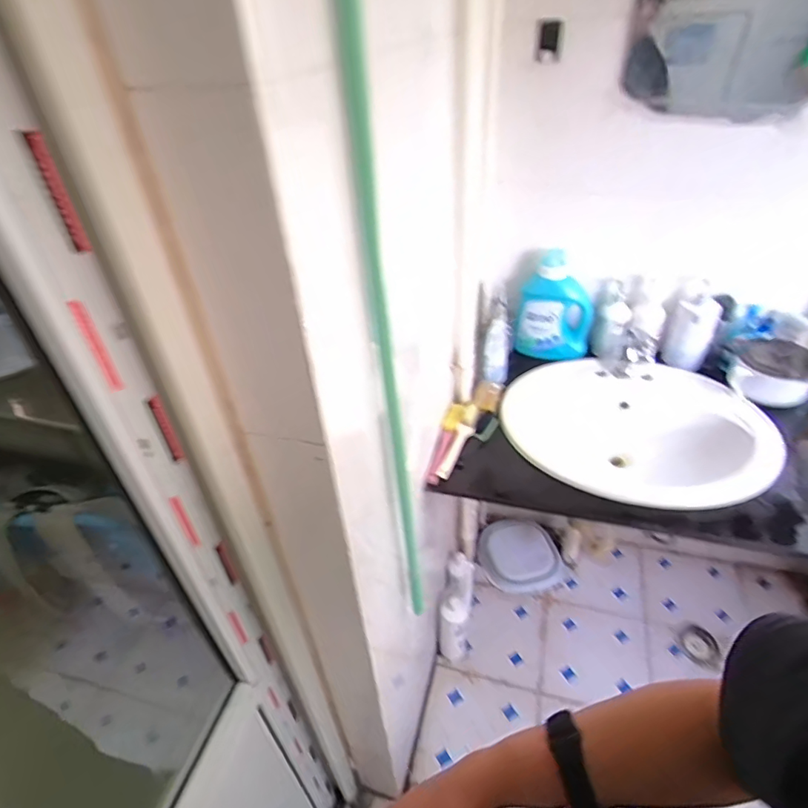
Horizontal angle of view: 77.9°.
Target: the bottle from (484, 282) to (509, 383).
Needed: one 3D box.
[{"bbox_3d":[0.221,-0.167,1.203,0.067,0.220,0.112,4,35,10],"label":"bottle"}]

